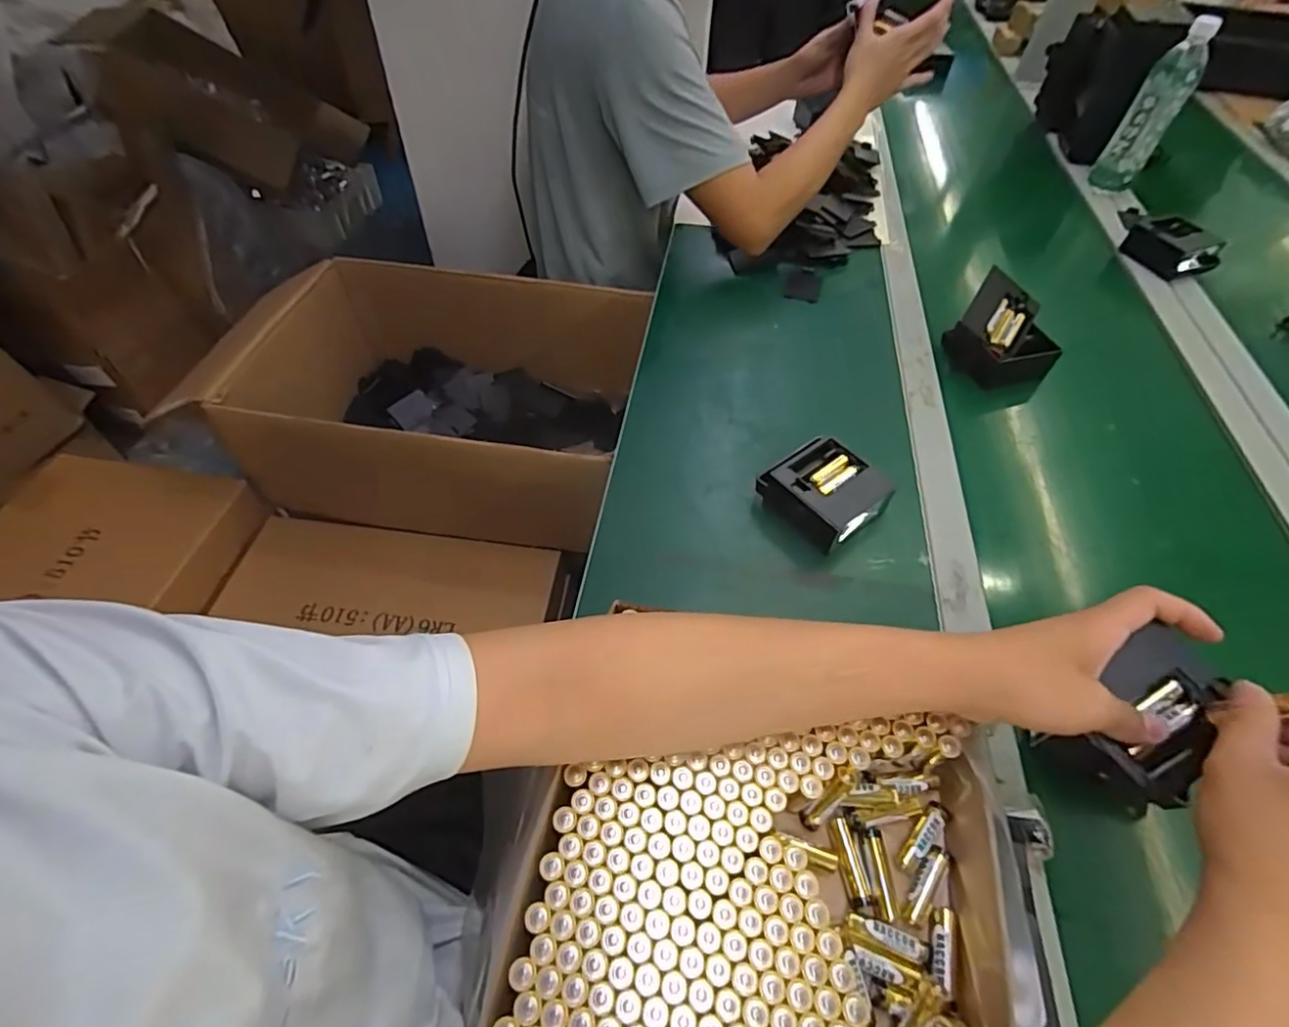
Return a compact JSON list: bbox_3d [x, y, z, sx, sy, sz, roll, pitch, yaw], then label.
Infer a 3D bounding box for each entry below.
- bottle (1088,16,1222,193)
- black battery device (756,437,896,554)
[{"bbox_3d":[0.785,-0.623,0.921,0.066,0.202,0.053,30,57,19],"label":"bottle"},{"bbox_3d":[0.164,-0.019,0.549,0.089,0.043,0.091,-28,58,-21],"label":"black battery device"}]

